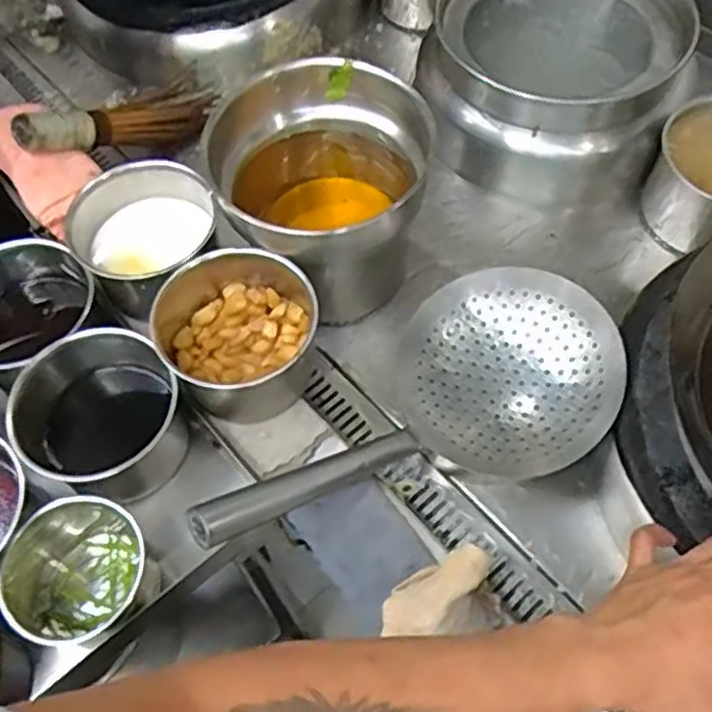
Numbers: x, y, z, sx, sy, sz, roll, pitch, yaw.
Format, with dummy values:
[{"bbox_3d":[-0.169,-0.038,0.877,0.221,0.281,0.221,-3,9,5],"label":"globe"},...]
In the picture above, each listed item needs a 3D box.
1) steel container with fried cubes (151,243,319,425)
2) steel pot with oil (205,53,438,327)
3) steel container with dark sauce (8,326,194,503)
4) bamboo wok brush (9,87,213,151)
[{"bbox_3d":[-0.119,-0.020,0.746,0.156,0.131,0.158,0,60,1],"label":"steel container with fried cubes"},{"bbox_3d":[-0.036,-0.168,0.795,0.204,0.242,0.195,0,60,1],"label":"steel pot with oil"},{"bbox_3d":[-0.253,0.068,0.721,0.153,0.103,0.152,-36,65,-18],"label":"steel container with dark sauce"},{"bbox_3d":[-0.308,-0.310,0.944,0.066,0.061,0.286,30,34,17],"label":"bamboo wok brush"}]

